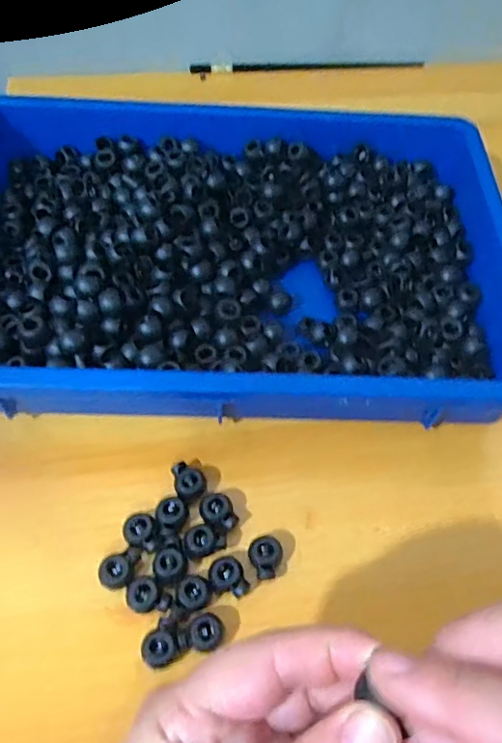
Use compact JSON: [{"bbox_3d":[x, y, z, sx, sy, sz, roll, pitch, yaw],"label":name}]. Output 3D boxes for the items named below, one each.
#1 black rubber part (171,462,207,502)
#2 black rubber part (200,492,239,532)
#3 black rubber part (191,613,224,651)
[{"bbox_3d":[-0.034,0.062,0.313,0.017,0.012,0.023,-10,59,-10],"label":"black rubber part"},{"bbox_3d":[-0.018,0.077,0.303,0.017,0.010,0.021,-31,65,-21],"label":"black rubber part"},{"bbox_3d":[-0.021,0.127,0.271,0.015,0.013,0.015,2,58,-3],"label":"black rubber part"}]

